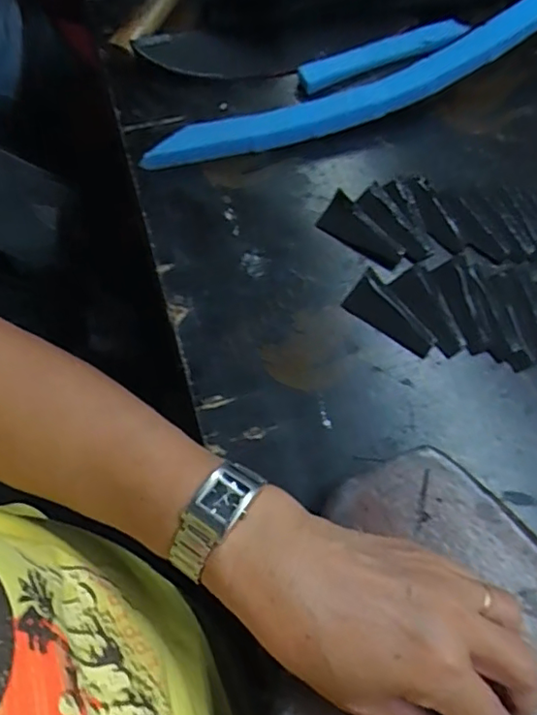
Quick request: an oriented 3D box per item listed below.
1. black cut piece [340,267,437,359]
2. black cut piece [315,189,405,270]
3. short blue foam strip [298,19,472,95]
[{"bbox_3d":[0.082,-0.028,0.376,0.064,0.004,0.031,38,71,14],"label":"black cut piece"},{"bbox_3d":[0.067,-0.089,0.403,0.066,0.004,0.031,38,71,14],"label":"black cut piece"},{"bbox_3d":[0.094,-0.248,0.466,0.147,0.015,0.018,-22,69,-11],"label":"short blue foam strip"}]

